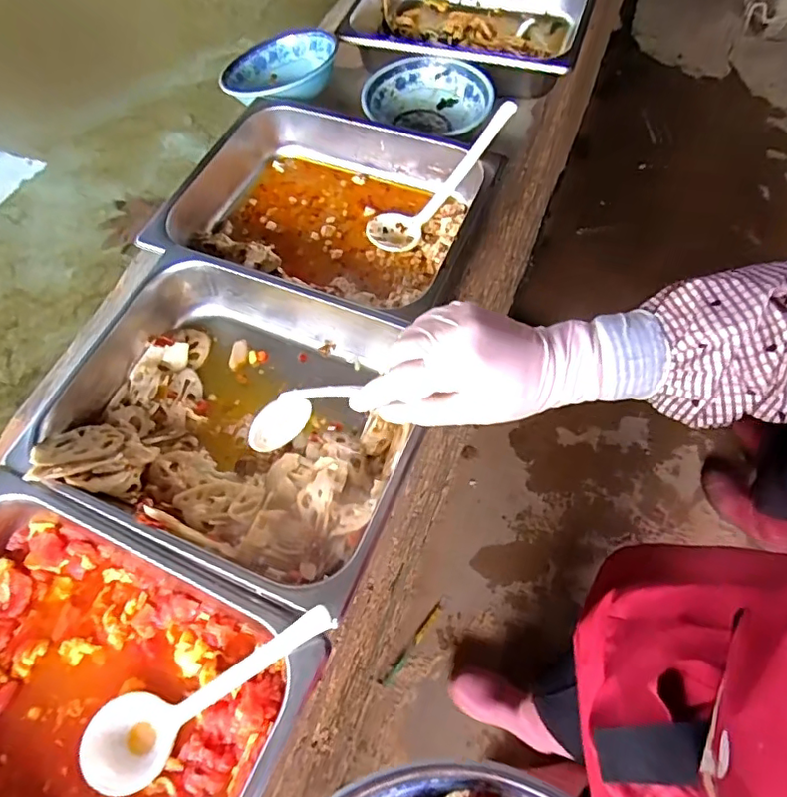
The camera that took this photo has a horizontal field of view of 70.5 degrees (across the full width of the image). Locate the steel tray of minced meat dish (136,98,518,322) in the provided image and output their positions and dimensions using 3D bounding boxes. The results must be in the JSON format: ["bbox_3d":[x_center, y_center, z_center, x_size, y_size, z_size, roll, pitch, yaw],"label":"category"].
[{"bbox_3d":[-0.077,-0.214,0.632,0.323,0.079,0.262,19,68,11],"label":"steel tray of minced meat dish"}]

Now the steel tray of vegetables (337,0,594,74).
[{"bbox_3d":[0.112,-0.549,0.810,0.313,0.097,0.278,16,68,10],"label":"steel tray of vegetables"}]

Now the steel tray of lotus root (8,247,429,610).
[{"bbox_3d":[-0.151,0.008,0.513,0.358,0.080,0.255,20,68,12],"label":"steel tray of lotus root"}]

